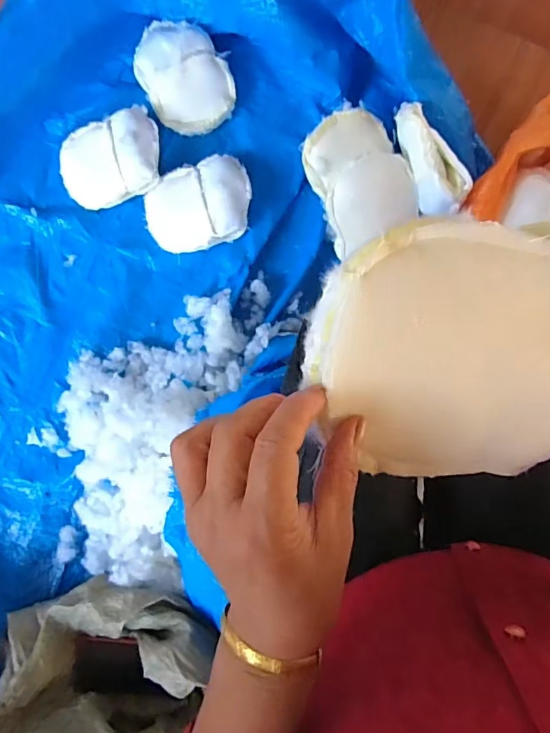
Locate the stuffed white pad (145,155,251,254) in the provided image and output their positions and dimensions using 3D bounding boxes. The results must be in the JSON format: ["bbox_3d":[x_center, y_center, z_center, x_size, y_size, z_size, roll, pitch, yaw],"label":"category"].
[{"bbox_3d":[-0.129,-0.272,0.807,0.177,0.053,0.138,-11,85,1],"label":"stuffed white pad"}]

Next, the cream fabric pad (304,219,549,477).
[{"bbox_3d":[0.092,-0.001,0.247,0.154,0.020,0.136,1,110,-12],"label":"cream fabric pad"}]

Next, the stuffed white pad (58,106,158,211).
[{"bbox_3d":[-0.281,-0.354,0.817,0.186,0.044,0.135,-18,94,15],"label":"stuffed white pad"}]

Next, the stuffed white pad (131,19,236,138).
[{"bbox_3d":[-0.153,-0.495,0.828,0.152,0.072,0.174,-19,85,0],"label":"stuffed white pad"}]

